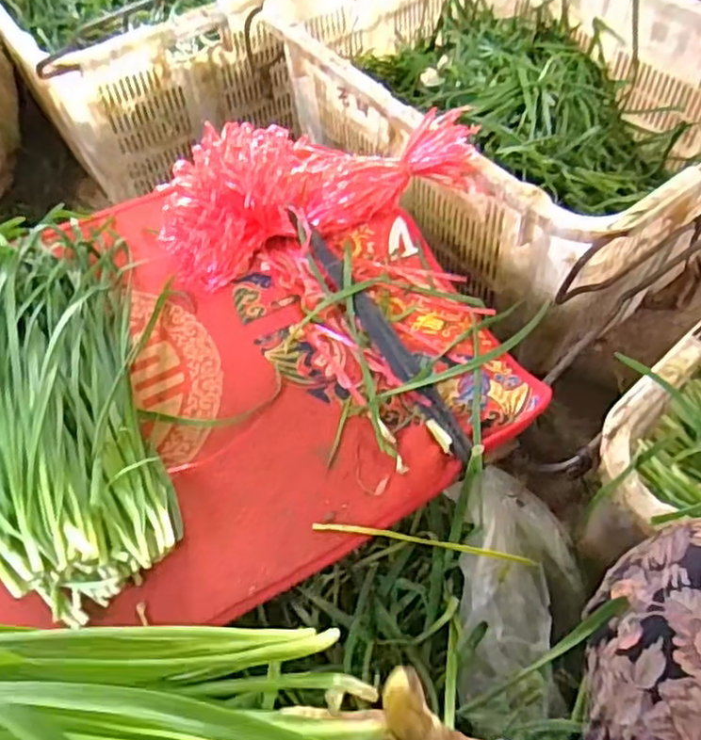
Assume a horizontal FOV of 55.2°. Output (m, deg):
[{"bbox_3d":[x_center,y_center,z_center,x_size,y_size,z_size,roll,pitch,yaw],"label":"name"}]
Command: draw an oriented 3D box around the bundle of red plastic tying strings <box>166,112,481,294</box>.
[{"bbox_3d":[-0.033,-0.221,0.728,0.363,0.106,0.148,-24,58,-12],"label":"bundle of red plastic tying strings"}]

